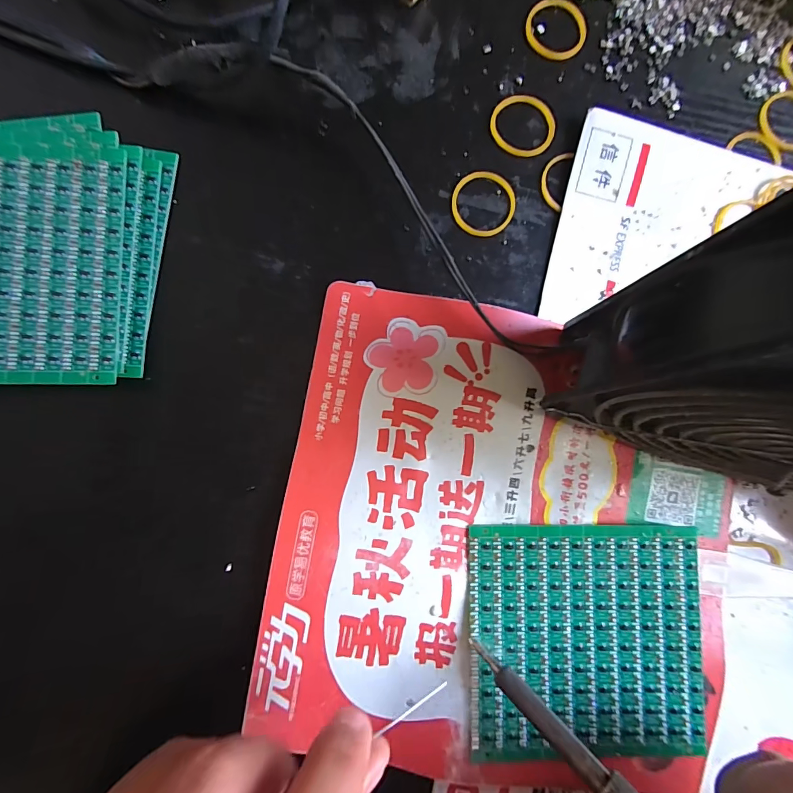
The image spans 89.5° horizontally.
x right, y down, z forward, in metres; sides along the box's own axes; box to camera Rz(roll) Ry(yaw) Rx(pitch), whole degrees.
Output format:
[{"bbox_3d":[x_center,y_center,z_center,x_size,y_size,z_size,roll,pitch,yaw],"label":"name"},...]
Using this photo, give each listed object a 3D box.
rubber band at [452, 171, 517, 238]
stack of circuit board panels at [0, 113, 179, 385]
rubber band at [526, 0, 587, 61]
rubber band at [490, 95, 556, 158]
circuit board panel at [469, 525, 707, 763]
[{"bbox_3d":[0.041,-0.091,0.186,0.030,0.004,0.031,0,86,-6],"label":"rubber band"},{"bbox_3d":[-0.152,-0.059,0.160,0.106,0.014,0.108,-1,87,-6],"label":"stack of circuit board panels"},{"bbox_3d":[0.078,-0.179,0.193,0.030,0.004,0.029,0,86,-6],"label":"rubber band"},{"bbox_3d":[0.061,-0.129,0.189,0.031,0.004,0.029,0,86,-6],"label":"rubber band"},{"bbox_3d":[0.081,0.103,0.171,0.098,0.004,0.093,1,85,-2],"label":"circuit board panel"}]

